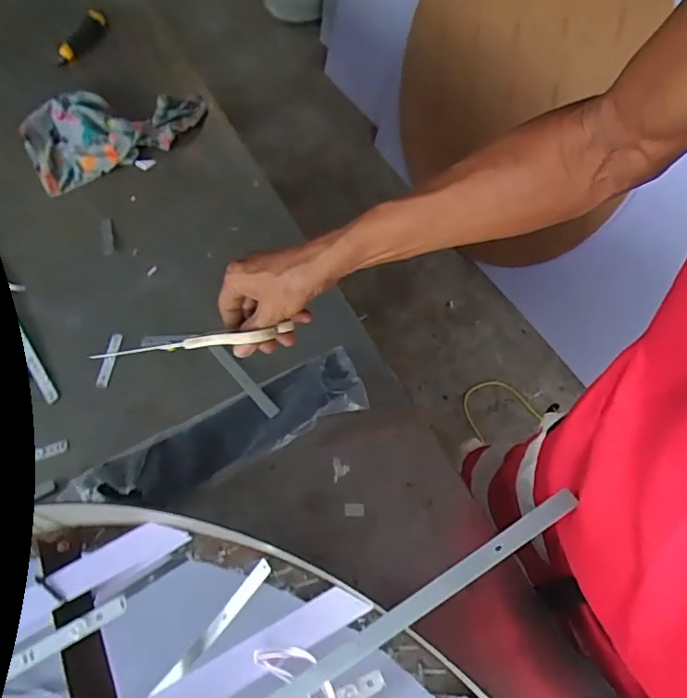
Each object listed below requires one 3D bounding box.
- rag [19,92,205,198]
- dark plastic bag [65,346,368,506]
[{"bbox_3d":[-0.376,-0.371,0.861,0.289,0.042,0.179,-23,62,-16],"label":"rag"},{"bbox_3d":[-0.129,0.090,0.585,0.321,0.030,0.089,-23,62,-16],"label":"dark plastic bag"}]

